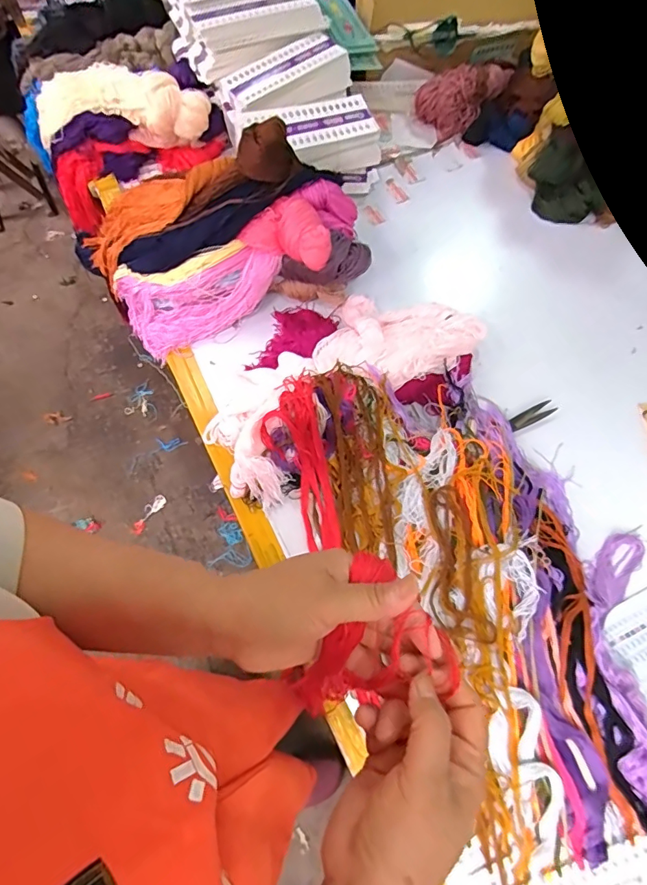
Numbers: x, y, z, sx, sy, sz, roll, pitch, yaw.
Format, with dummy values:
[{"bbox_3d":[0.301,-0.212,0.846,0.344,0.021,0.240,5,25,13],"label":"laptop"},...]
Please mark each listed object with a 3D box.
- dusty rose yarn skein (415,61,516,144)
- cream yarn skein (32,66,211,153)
[{"bbox_3d":[0.324,-0.783,1.078,0.234,0.087,0.107,-27,69,-14],"label":"dusty rose yarn skein"},{"bbox_3d":[-0.414,-0.682,0.975,0.367,0.112,0.159,12,65,3],"label":"cream yarn skein"}]

